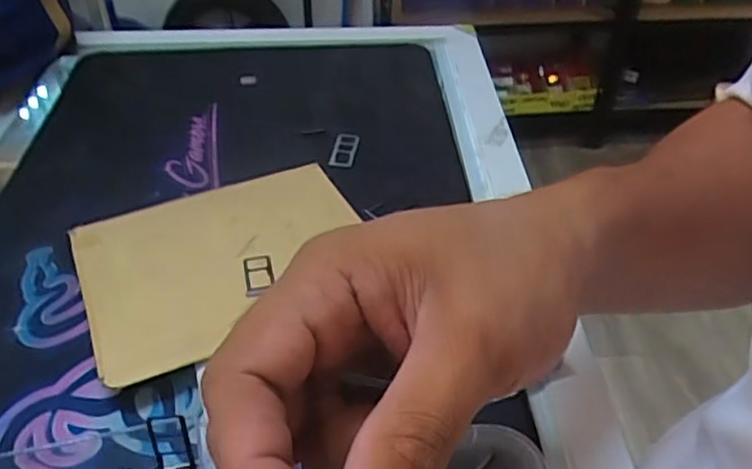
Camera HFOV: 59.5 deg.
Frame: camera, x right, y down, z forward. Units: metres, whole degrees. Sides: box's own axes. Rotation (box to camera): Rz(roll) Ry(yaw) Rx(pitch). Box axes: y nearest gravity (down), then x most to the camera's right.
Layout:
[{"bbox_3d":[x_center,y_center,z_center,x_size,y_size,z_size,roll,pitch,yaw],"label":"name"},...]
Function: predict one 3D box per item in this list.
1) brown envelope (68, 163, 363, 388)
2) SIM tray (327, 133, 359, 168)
[{"bbox_3d":[-0.084,0.010,0.379,0.160,0.006,0.147,-17,36,-21],"label":"brown envelope"},{"bbox_3d":[-0.024,-0.062,0.489,0.019,0.004,0.043,6,40,5],"label":"SIM tray"}]

